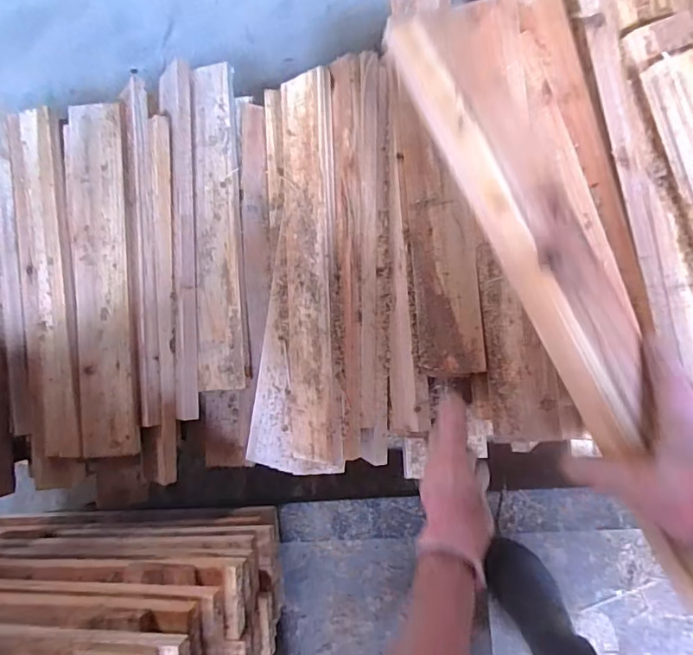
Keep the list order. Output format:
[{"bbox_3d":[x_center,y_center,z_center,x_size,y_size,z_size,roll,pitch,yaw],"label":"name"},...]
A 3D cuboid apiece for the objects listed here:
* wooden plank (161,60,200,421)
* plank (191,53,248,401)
[{"bbox_3d":[-0.235,-0.128,0.698,0.049,0.026,0.508,-5,86,10],"label":"wooden plank"},{"bbox_3d":[-0.188,-0.151,0.712,0.064,0.026,0.477,-5,86,9],"label":"plank"}]

